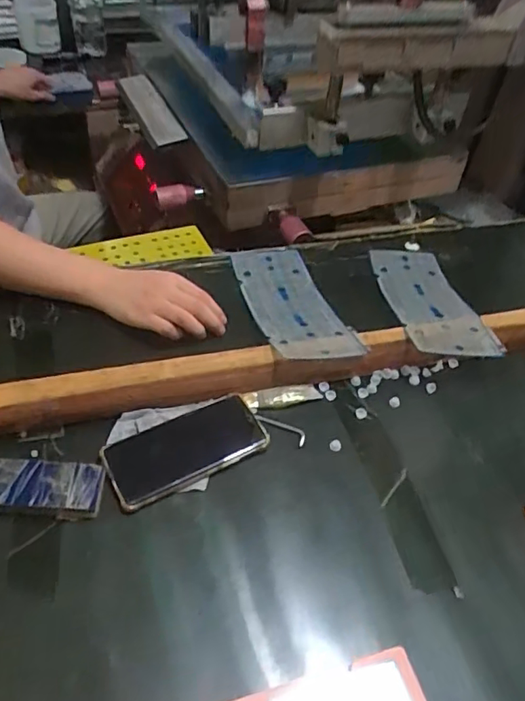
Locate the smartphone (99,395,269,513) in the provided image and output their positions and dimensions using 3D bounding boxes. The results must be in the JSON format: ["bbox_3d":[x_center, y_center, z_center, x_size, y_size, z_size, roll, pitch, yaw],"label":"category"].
[{"bbox_3d":[-0.080,0.100,0.564,0.161,0.017,0.079,-21,52,-23],"label":"smartphone"}]

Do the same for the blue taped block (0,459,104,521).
[{"bbox_3d":[-0.229,0.130,0.519,0.147,0.017,0.052,5,46,0],"label":"blue taped block"}]

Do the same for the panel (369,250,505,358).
[{"bbox_3d":[0.232,-0.075,0.759,0.116,0.043,0.259,0,47,-5],"label":"panel"}]

